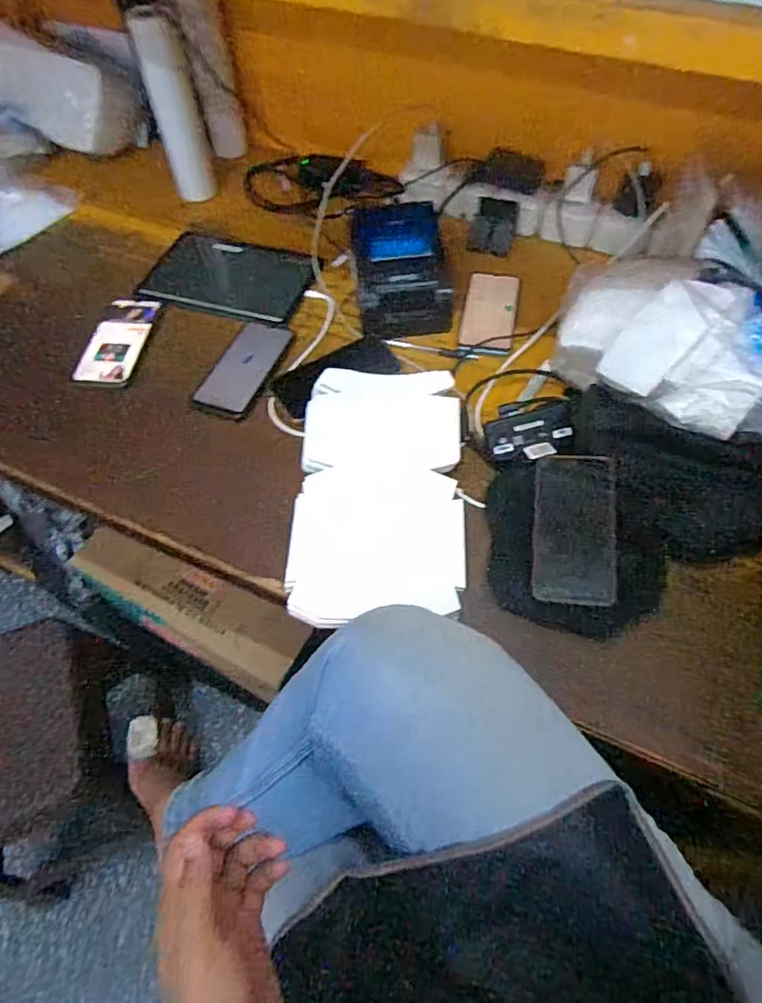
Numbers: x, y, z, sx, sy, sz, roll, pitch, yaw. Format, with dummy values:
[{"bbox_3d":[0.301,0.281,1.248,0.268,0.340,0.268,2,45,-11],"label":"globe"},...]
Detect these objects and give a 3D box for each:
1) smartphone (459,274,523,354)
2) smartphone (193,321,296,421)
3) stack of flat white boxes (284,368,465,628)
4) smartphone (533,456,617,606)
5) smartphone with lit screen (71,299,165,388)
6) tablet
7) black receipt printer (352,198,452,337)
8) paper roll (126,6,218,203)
[{"bbox_3d":[0.156,-0.270,0.808,0.075,0.015,0.156,10,58,7],"label":"smartphone"},{"bbox_3d":[-0.180,-0.181,0.758,0.077,0.007,0.166,18,59,11],"label":"smartphone"},{"bbox_3d":[-0.001,-0.021,0.647,0.182,0.027,0.320,2,57,2],"label":"stack of flat white boxes"},{"bbox_3d":[0.201,0.026,0.590,0.080,0.004,0.159,1,71,18],"label":"smartphone"},{"bbox_3d":[-0.363,-0.222,0.788,0.082,0.012,0.167,2,57,2],"label":"smartphone with lit screen"},{"bbox_3d":[-0.231,-0.343,0.859,0.241,0.011,0.168,15,59,10],"label":"tablet"},{"bbox_3d":[0.029,-0.316,0.779,0.122,0.108,0.139,-8,57,-5],"label":"black receipt printer"},{"bbox_3d":[-0.317,-0.602,0.889,0.065,0.240,0.053,-15,58,-9],"label":"paper roll"}]

